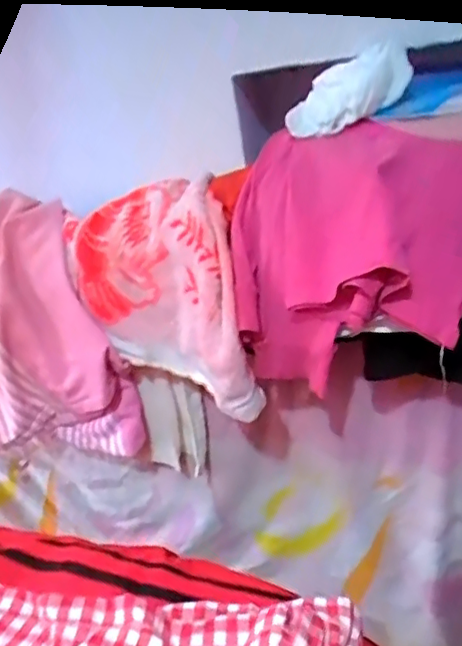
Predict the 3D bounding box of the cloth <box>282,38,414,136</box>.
[{"bbox_3d":[0.120,-0.241,0.606,0.118,0.070,0.068,-2,30,16],"label":"cloth"}]

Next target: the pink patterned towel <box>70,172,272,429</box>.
[{"bbox_3d":[-0.088,-0.030,0.698,0.172,0.204,0.279,-16,29,-9],"label":"pink patterned towel"}]

